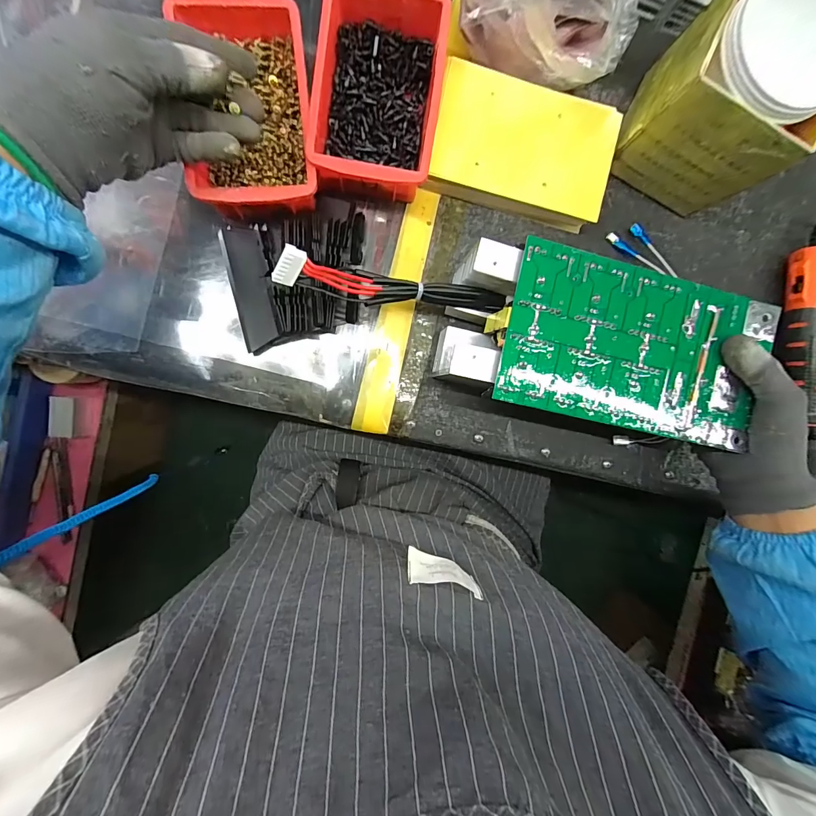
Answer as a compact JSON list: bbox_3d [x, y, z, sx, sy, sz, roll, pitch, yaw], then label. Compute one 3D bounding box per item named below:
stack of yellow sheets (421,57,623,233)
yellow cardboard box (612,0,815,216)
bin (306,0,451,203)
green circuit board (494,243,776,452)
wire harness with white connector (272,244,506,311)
[{"bbox_3d":[0.103,-0.232,0.345,0.156,0.030,0.100,11,92,-6],"label":"stack of yellow sheets"},{"bbox_3d":[0.254,-0.245,0.321,0.111,0.110,0.087,26,91,-7],"label":"yellow cardboard box"},{"bbox_3d":[-0.024,-0.259,0.318,0.099,0.055,0.153,7,93,-6],"label":"bin"},{"bbox_3d":[0.181,-0.047,0.297,0.213,0.007,0.124,12,92,-6],"label":"green circuit board"},{"bbox_3d":[-0.008,-0.095,0.299,0.181,0.036,0.025,-1,94,-28],"label":"wire harness with white connector"}]

